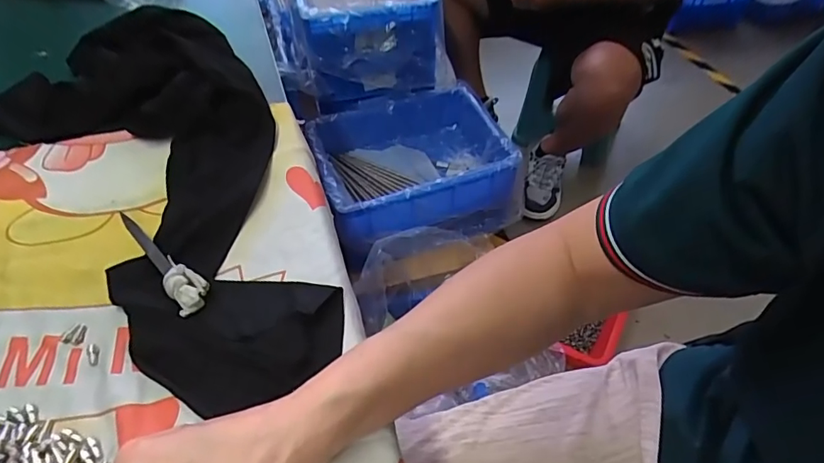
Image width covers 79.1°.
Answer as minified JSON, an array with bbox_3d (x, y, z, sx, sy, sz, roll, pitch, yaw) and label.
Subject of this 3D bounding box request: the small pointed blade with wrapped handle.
[{"bbox_3d":[-0.167,0.017,0.339,0.022,0.012,0.100,-33,56,-24],"label":"small pointed blade with wrapped handle"}]

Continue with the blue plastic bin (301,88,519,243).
[{"bbox_3d":[-0.006,-0.158,1.149,0.406,0.141,0.326,-16,50,-12],"label":"blue plastic bin"}]

